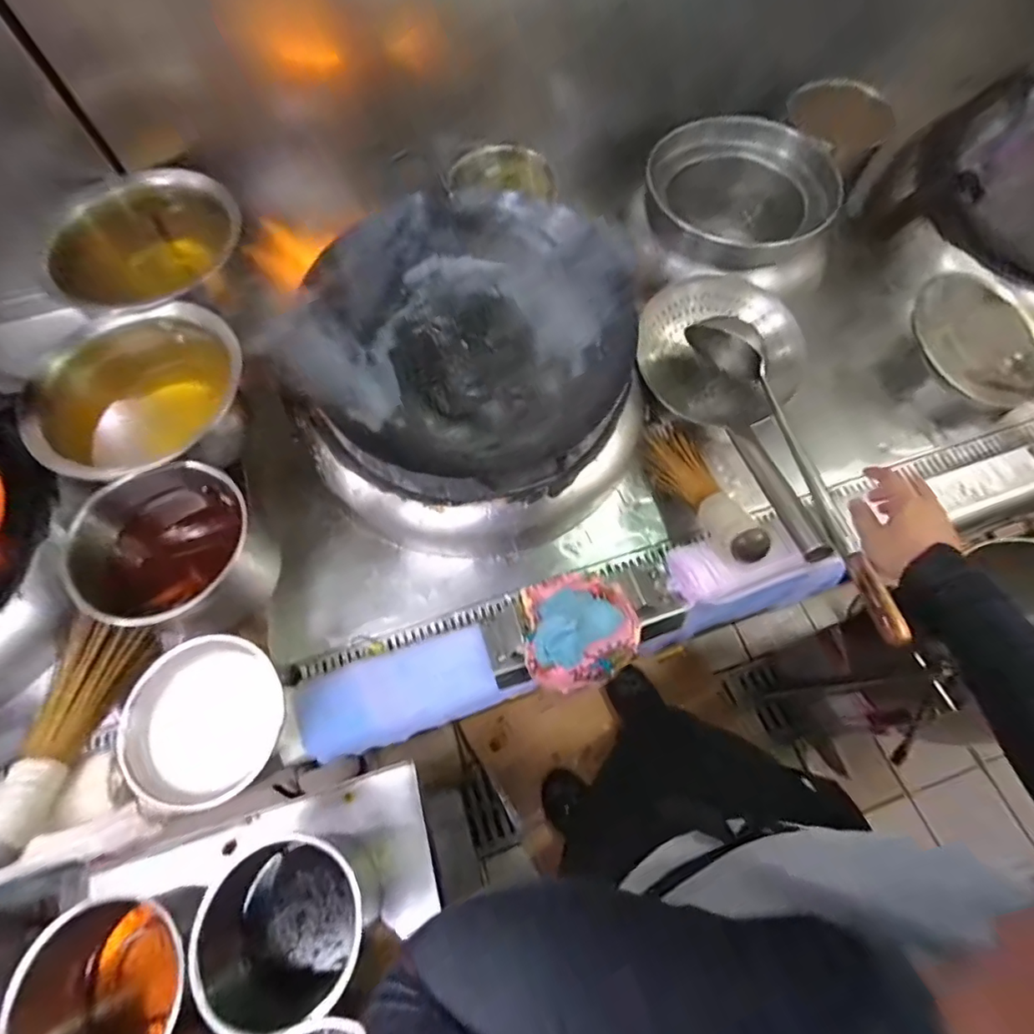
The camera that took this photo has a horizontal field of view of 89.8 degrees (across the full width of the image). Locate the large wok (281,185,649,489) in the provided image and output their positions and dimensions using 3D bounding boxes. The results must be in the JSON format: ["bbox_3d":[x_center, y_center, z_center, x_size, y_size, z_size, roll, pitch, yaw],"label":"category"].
[{"bbox_3d":[-0.059,-0.253,0.715,0.421,0.140,0.421,-1,80,6],"label":"large wok"}]

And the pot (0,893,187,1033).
[{"bbox_3d":[-0.387,0.465,0.521,0.164,0.128,0.159,0,65,1],"label":"pot"}]

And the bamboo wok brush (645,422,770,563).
[{"bbox_3d":[0.255,-0.036,0.722,0.058,0.052,0.284,-12,40,-4],"label":"bamboo wok brush"}]

